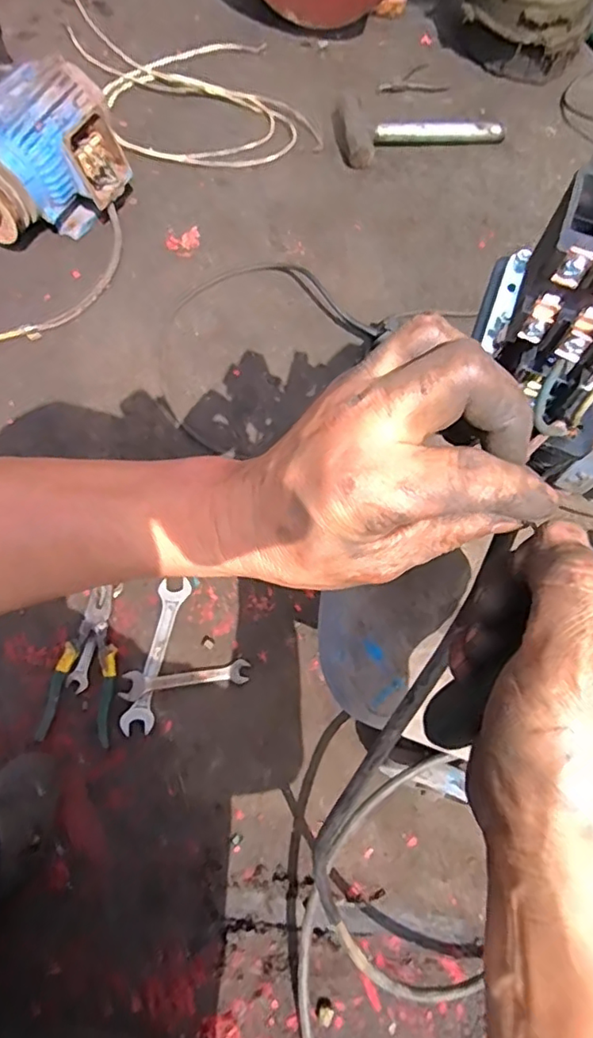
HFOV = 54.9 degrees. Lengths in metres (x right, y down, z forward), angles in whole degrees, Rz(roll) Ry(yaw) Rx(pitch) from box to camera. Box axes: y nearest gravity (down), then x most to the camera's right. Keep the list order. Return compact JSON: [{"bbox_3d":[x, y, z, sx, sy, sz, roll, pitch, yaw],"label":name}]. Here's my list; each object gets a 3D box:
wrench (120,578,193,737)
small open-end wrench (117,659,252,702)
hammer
[{"bbox_3d":[-0.170,0.163,0.696,0.039,0.009,0.187,10,65,3],"label":"wrench"},{"bbox_3d":[-0.133,0.194,0.687,0.148,0.015,0.032,-6,65,-5],"label":"small open-end wrench"},{"bbox_3d":[0.245,-0.755,1.110,0.332,0.062,0.150,-6,65,-4],"label":"hammer"}]

